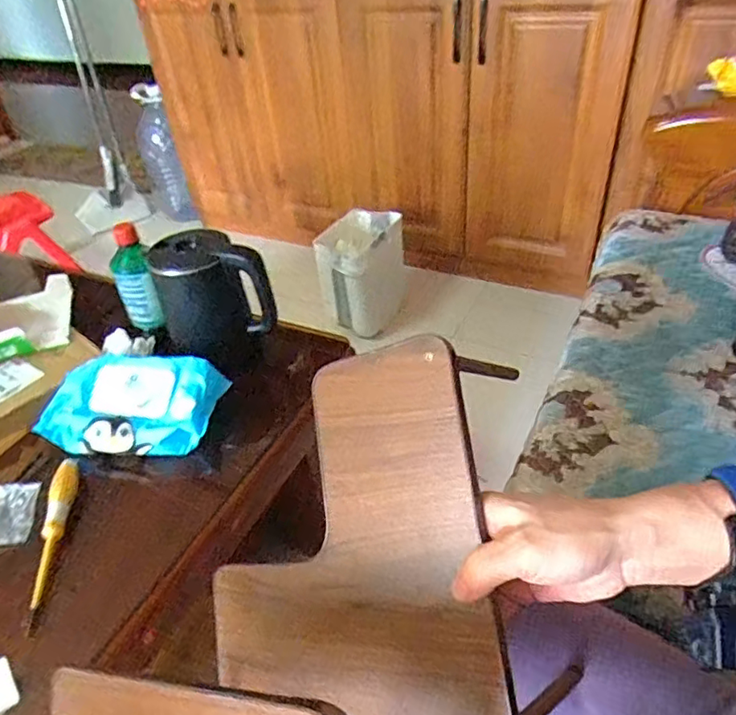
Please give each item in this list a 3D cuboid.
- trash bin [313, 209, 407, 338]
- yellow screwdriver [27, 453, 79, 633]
[{"bbox_3d":[-0.013,-0.237,1.588,0.225,0.272,0.260,-1,39,6],"label":"trash bin"},{"bbox_3d":[-0.335,0.187,0.606,0.026,0.026,0.203,-12,39,-7],"label":"yellow screwdriver"}]

